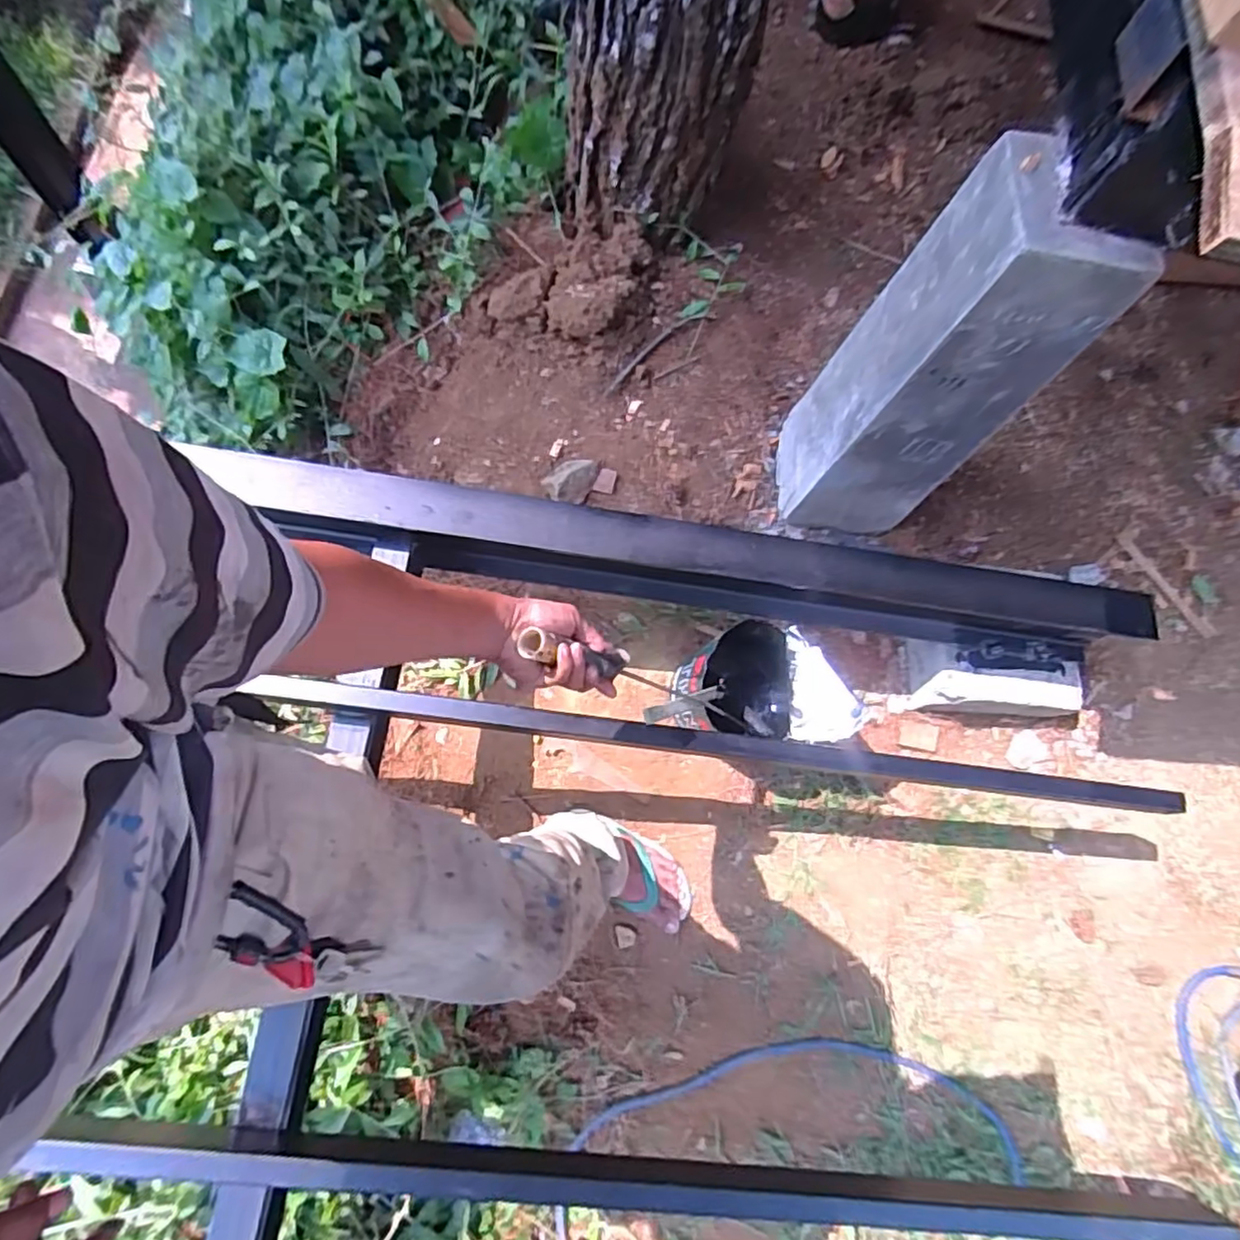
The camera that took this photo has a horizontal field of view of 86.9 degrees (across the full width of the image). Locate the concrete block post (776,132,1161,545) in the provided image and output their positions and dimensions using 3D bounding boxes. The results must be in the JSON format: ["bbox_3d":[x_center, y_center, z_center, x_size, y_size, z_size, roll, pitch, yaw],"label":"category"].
[{"bbox_3d":[0.446,-0.358,0.995,0.212,0.620,0.203,5,73,-6],"label":"concrete block post"}]

